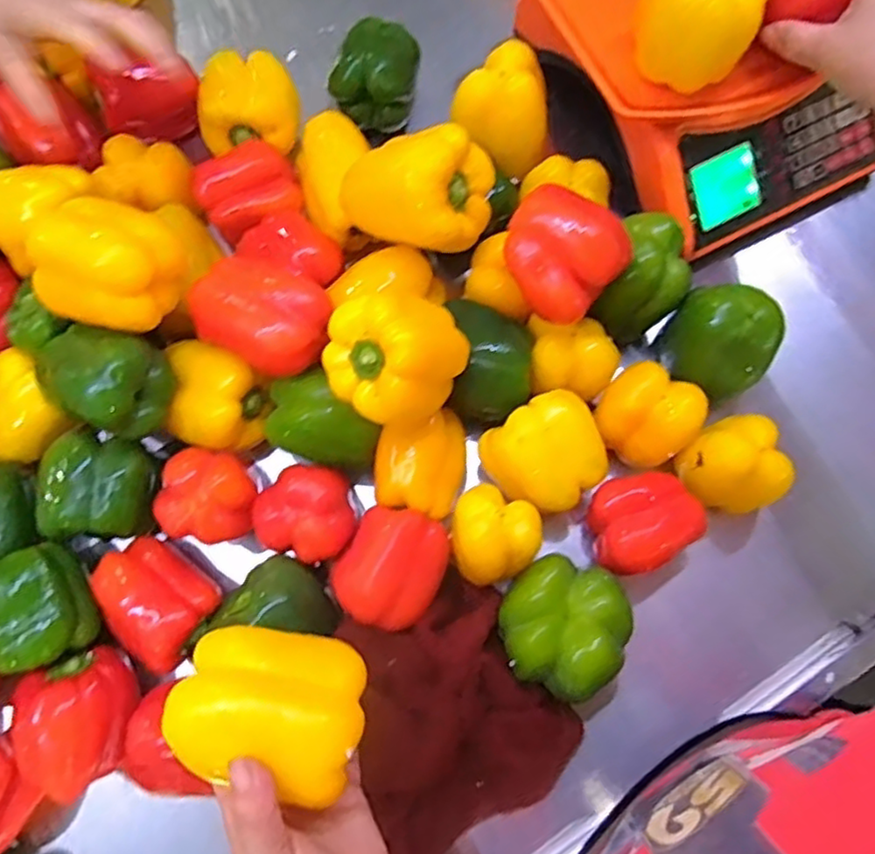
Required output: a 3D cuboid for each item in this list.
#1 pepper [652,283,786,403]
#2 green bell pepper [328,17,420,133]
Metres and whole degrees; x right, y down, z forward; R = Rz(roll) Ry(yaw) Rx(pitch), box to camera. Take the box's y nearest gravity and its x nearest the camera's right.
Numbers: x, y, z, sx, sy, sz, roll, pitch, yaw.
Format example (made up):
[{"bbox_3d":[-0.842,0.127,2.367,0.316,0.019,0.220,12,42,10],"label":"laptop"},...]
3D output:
[{"bbox_3d":[0.222,-0.068,0.520,0.070,0.073,0.083,-41,79,-9],"label":"pepper"},{"bbox_3d":[-0.055,-0.315,0.607,0.077,0.082,0.082,3,76,1],"label":"green bell pepper"}]

